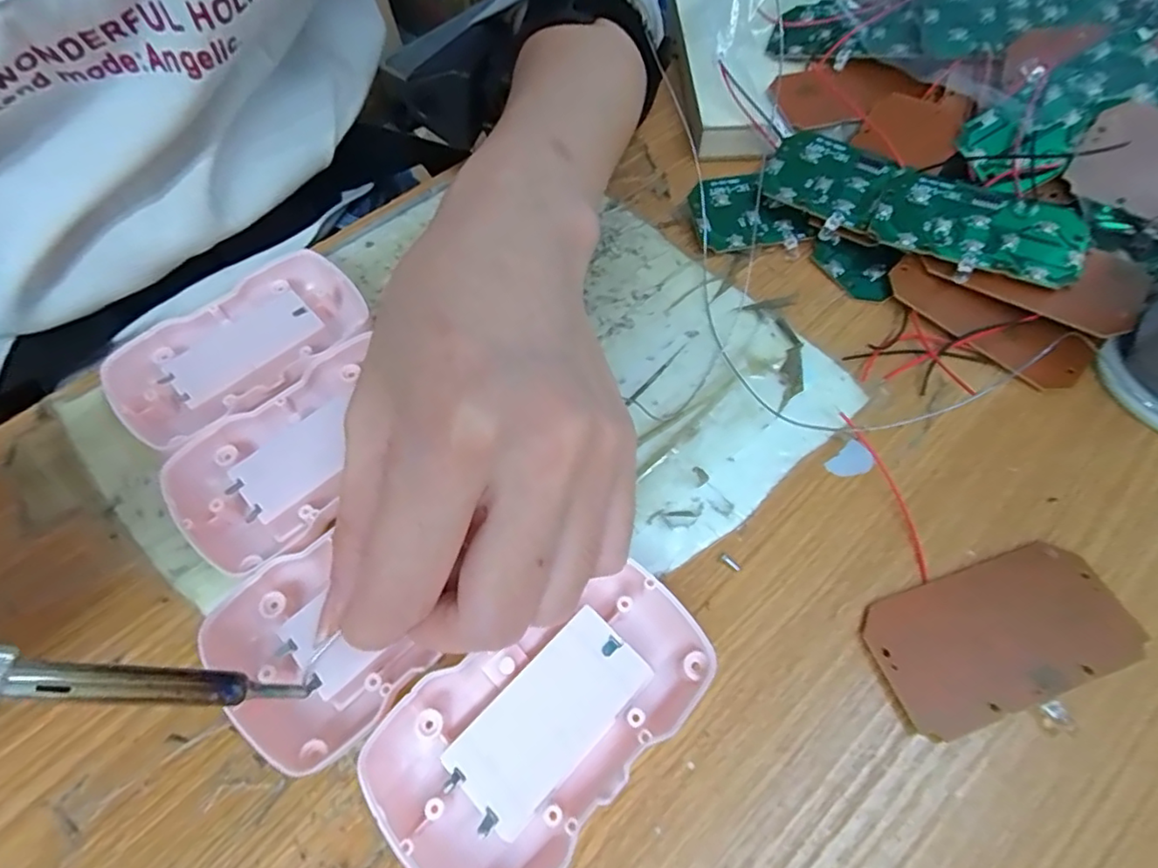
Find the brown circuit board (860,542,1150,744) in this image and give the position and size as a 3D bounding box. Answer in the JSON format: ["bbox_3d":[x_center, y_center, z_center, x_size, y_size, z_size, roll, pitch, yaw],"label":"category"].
[{"bbox_3d":[0.122,0.058,0.168,0.074,0.004,0.038,-18,60,-7],"label":"brown circuit board"}]

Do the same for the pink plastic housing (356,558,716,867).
[{"bbox_3d":[-0.009,0.074,0.156,0.054,0.018,0.088,40,69,20],"label":"pink plastic housing"}]

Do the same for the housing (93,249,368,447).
[{"bbox_3d":[-0.123,-0.030,0.216,0.088,0.018,0.055,-41,68,-19],"label":"housing"}]

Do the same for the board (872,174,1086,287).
[{"bbox_3d":[0.155,-0.080,0.225,0.073,0.005,0.038,26,77,16],"label":"board"}]

